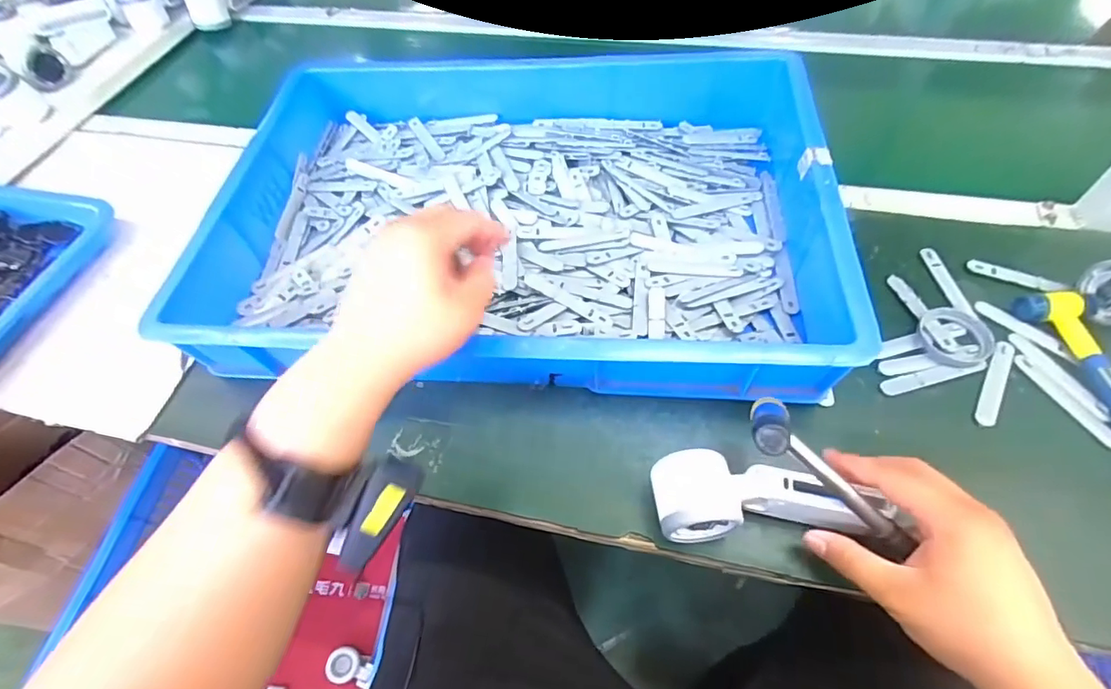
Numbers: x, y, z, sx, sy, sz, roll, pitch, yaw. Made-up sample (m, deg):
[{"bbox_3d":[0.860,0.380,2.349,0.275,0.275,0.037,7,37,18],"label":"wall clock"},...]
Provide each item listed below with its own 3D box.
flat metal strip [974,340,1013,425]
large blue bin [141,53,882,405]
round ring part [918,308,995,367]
[{"bbox_3d":[0.383,0.032,0.453,0.016,0.005,0.094,24,64,25],"label":"flat metal strip"},{"bbox_3d":[-0.037,-0.142,0.555,0.591,0.096,0.403,1,56,6],"label":"large blue bin"},{"bbox_3d":[0.367,-0.009,0.476,0.061,0.011,0.063,-2,56,3],"label":"round ring part"}]

